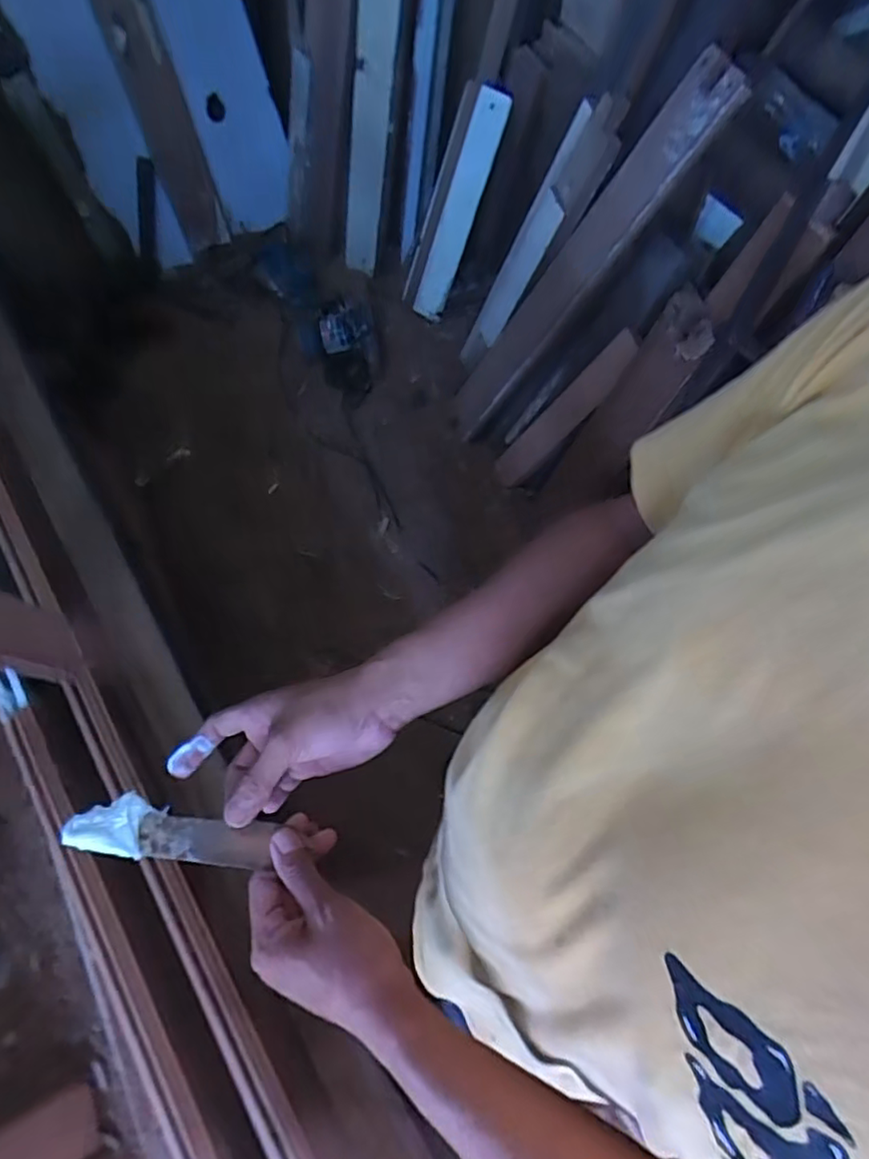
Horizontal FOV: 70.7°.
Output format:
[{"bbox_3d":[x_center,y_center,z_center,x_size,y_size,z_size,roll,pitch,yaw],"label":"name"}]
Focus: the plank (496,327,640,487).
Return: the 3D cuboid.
[{"bbox_3d":[0.309,-0.393,1.462,0.087,0.448,0.031,29,37,-22],"label":"plank"}]

